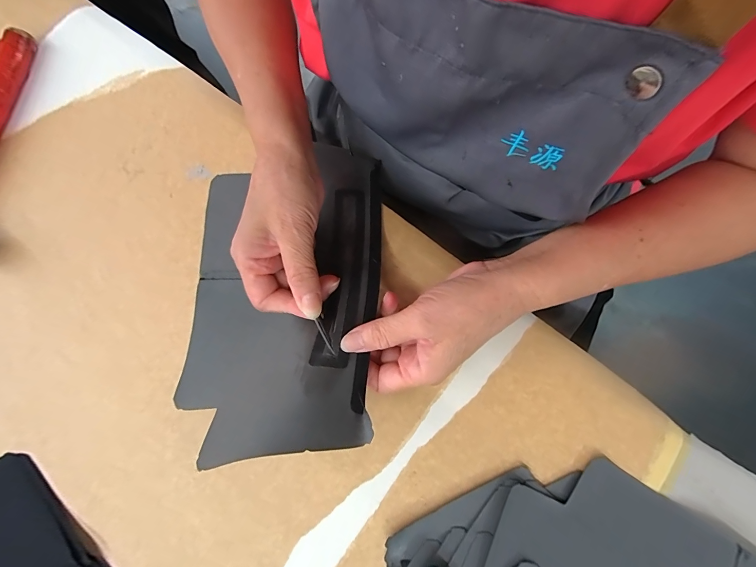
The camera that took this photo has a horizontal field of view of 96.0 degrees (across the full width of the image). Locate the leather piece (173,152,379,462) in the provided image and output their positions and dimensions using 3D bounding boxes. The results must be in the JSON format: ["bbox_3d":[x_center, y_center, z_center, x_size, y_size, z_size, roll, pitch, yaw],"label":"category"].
[{"bbox_3d":[-0.082,-0.005,0.289,0.163,0.029,0.268,-5,62,10],"label":"leather piece"}]

